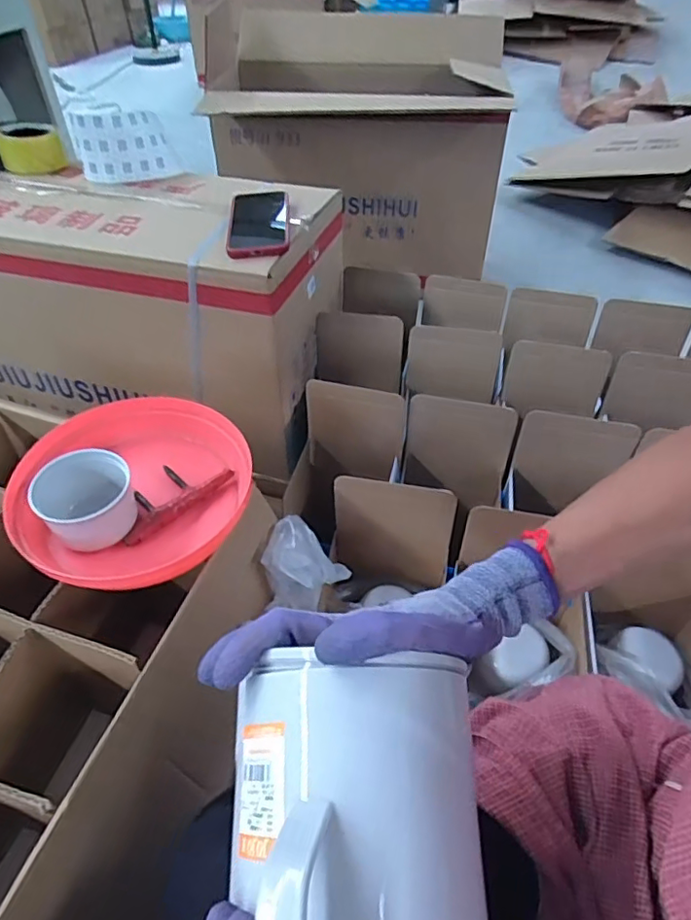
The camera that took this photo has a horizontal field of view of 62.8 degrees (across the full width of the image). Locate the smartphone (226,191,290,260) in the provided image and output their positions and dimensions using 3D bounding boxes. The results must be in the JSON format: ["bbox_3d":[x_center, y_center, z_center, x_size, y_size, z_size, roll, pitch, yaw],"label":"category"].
[{"bbox_3d":[-0.118,-0.331,0.776,0.082,0.018,0.181,-3,45,-3],"label":"smartphone"}]

